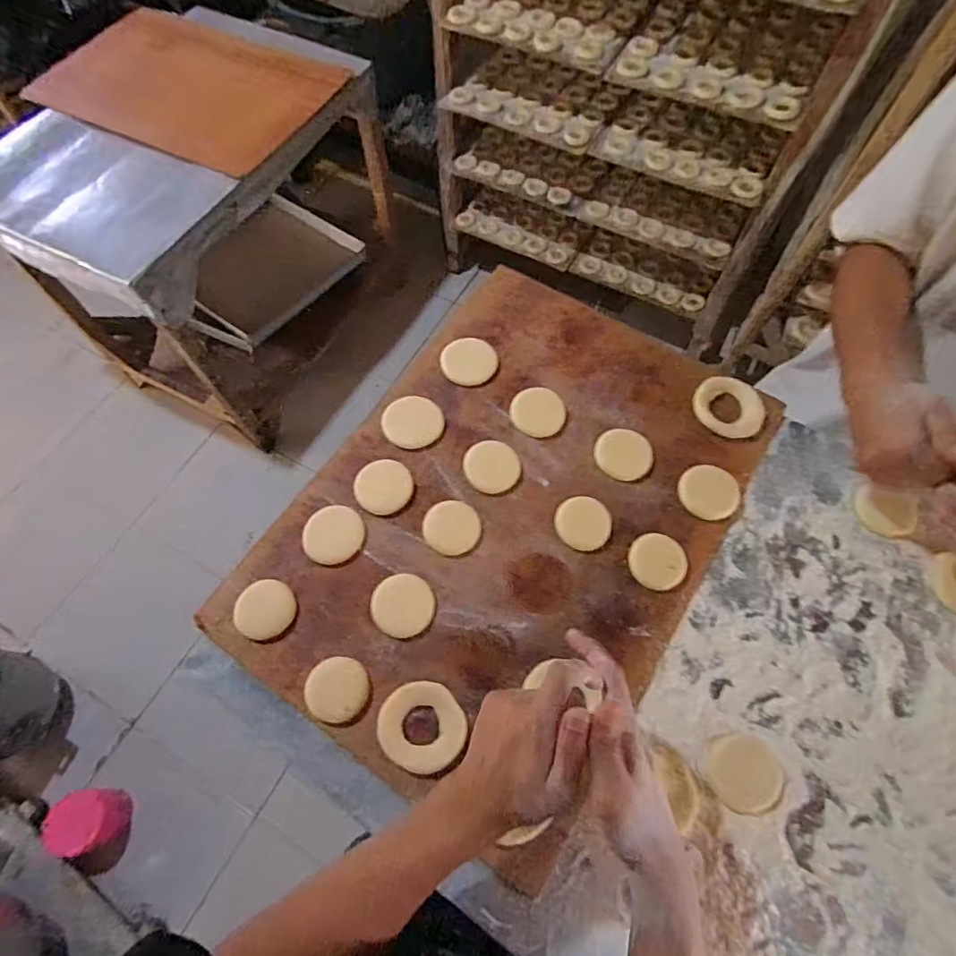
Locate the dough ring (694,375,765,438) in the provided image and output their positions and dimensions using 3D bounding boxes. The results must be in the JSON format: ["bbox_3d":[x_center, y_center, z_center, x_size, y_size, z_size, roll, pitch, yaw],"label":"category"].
[{"bbox_3d":[0.308,-0.088,0.661,0.085,0.027,0.065,30,68,14],"label":"dough ring"}]

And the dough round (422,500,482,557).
[{"bbox_3d":[-0.029,0.056,0.609,0.064,0.007,0.062,0,64,1],"label":"dough round"}]

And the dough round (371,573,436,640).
[{"bbox_3d":[-0.079,0.134,0.572,0.067,0.004,0.064,0,64,1],"label":"dough round"}]

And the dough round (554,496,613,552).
[{"bbox_3d":[0.119,0.051,0.607,0.061,0.011,0.060,0,64,1],"label":"dough round"}]

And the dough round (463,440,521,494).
[{"bbox_3d":[0.017,-0.014,0.639,0.065,0.010,0.066,0,64,1],"label":"dough round"}]

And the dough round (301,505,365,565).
[{"bbox_3d":[-0.162,0.063,0.605,0.064,0.008,0.068,0,64,1],"label":"dough round"}]

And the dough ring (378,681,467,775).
[{"bbox_3d":[-0.053,0.237,0.514,0.075,0.005,0.081,0,64,1],"label":"dough ring"}]

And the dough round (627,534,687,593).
[{"bbox_3d":[0.197,0.092,0.590,0.060,0.008,0.063,0,64,1],"label":"dough round"}]

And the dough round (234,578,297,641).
[{"bbox_3d":[-0.225,0.138,0.568,0.063,0.010,0.060,0,64,1],"label":"dough round"}]

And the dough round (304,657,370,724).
[{"bbox_3d":[-0.139,0.208,0.532,0.061,0.010,0.058,0,64,1],"label":"dough round"}]

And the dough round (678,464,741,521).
[{"bbox_3d":[0.266,0.017,0.618,0.065,0.017,0.060,0,64,1],"label":"dough round"}]

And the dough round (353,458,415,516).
[{"bbox_3d":[-0.110,0.009,0.629,0.066,0.009,0.067,0,64,1],"label":"dough round"}]

